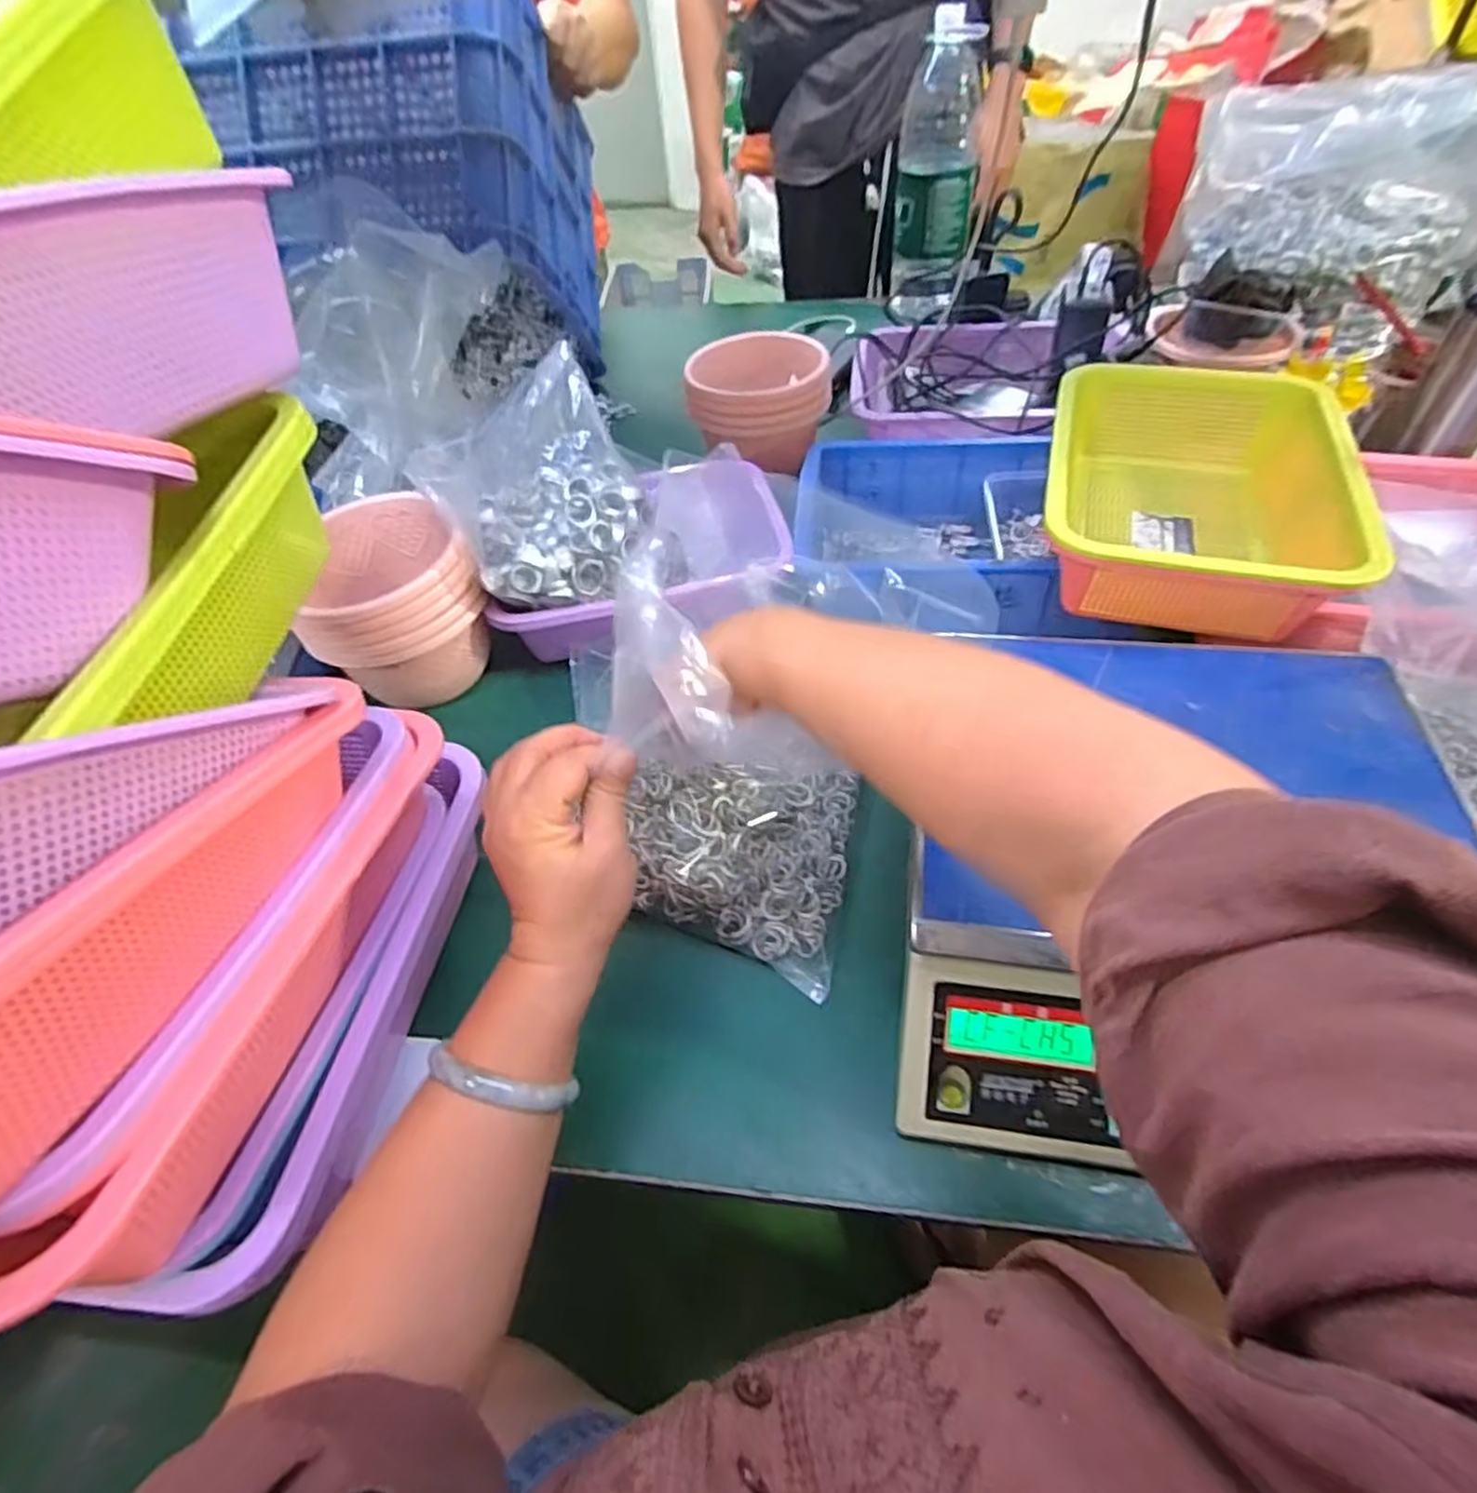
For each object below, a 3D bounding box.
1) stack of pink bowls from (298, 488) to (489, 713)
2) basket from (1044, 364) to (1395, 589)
[{"bbox_3d":[-0.282,-0.115,0.623,0.129,0.121,0.135,-26,53,-17],"label":"stack of pink bowls"},{"bbox_3d":[0.327,-0.187,0.553,0.189,0.085,0.270,13,52,14],"label":"basket"}]

